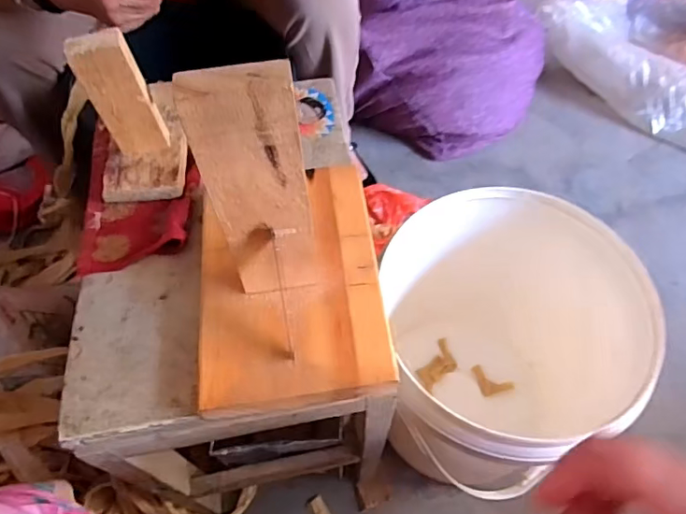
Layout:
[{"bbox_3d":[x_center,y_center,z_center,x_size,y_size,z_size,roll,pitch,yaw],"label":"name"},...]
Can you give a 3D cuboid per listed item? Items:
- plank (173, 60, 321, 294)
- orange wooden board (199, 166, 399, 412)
[{"bbox_3d":[-0.050,-0.034,0.329,0.056,0.190,0.023,-13,59,-7],"label":"plank"},{"bbox_3d":[-0.042,0.011,0.421,0.139,0.014,0.198,-6,59,-3],"label":"orange wooden board"}]

